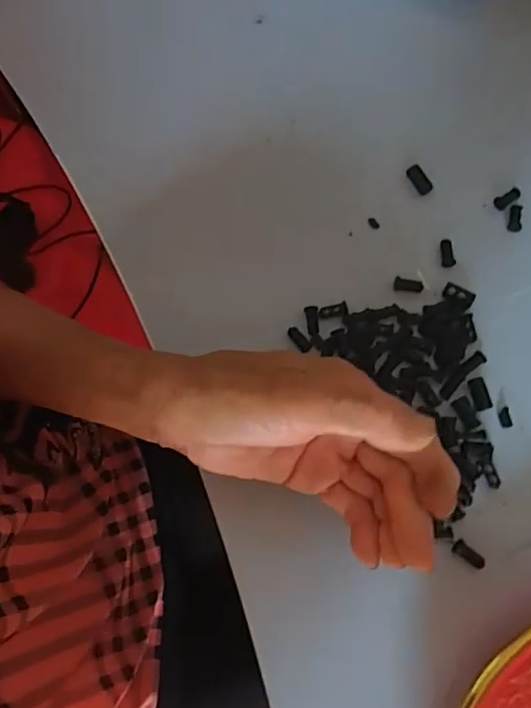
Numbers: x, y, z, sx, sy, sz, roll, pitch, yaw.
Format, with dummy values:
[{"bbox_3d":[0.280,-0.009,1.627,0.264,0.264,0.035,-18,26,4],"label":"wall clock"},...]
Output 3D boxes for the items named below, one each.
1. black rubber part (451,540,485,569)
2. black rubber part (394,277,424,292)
[{"bbox_3d":[0.105,0.103,0.283,0.017,0.004,0.008,33,77,10],"label":"black rubber part"},{"bbox_3d":[0.084,-0.040,0.325,0.017,0.004,0.007,7,74,4],"label":"black rubber part"}]

